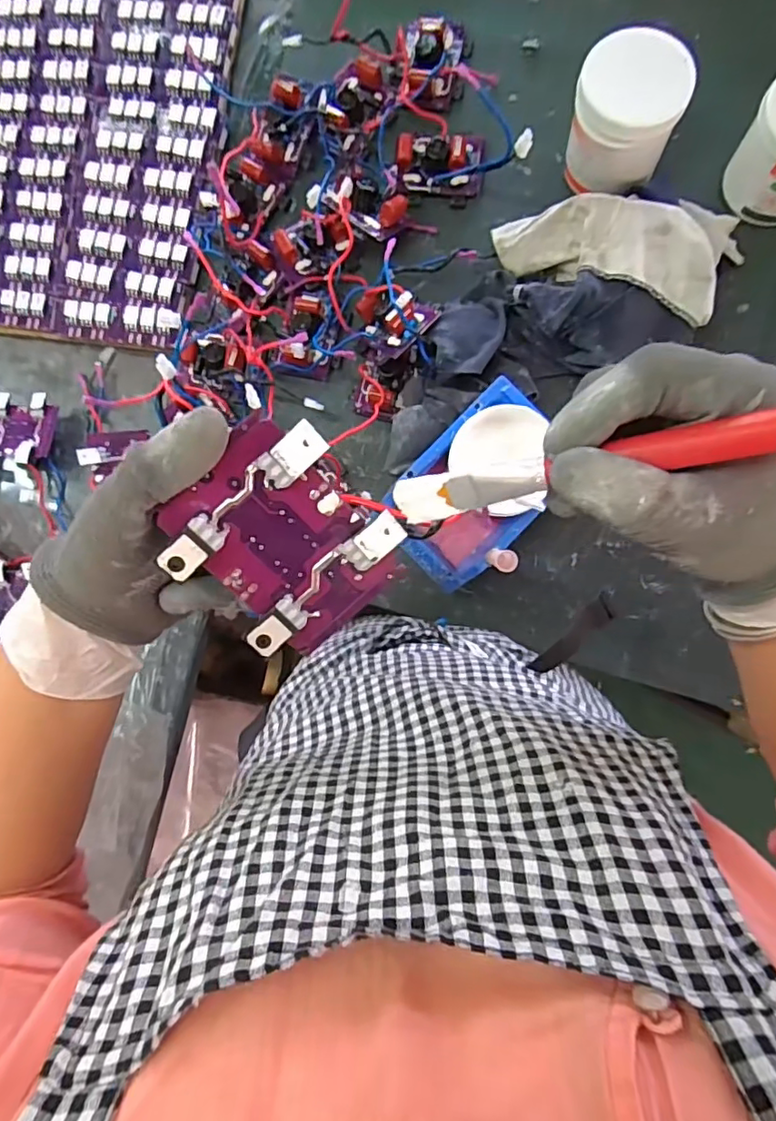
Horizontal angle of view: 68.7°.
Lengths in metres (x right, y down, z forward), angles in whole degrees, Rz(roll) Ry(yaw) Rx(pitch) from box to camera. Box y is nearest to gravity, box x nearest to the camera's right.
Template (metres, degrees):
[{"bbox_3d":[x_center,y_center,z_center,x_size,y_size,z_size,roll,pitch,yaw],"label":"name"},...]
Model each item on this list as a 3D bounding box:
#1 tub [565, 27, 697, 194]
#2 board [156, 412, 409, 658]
[{"bbox_3d":[0.223,-0.412,0.546,0.093,0.110,0.087,-1,87,12],"label":"tub"},{"bbox_3d":[-0.043,-0.008,0.249,0.080,0.010,0.093,-41,112,2],"label":"board"}]

